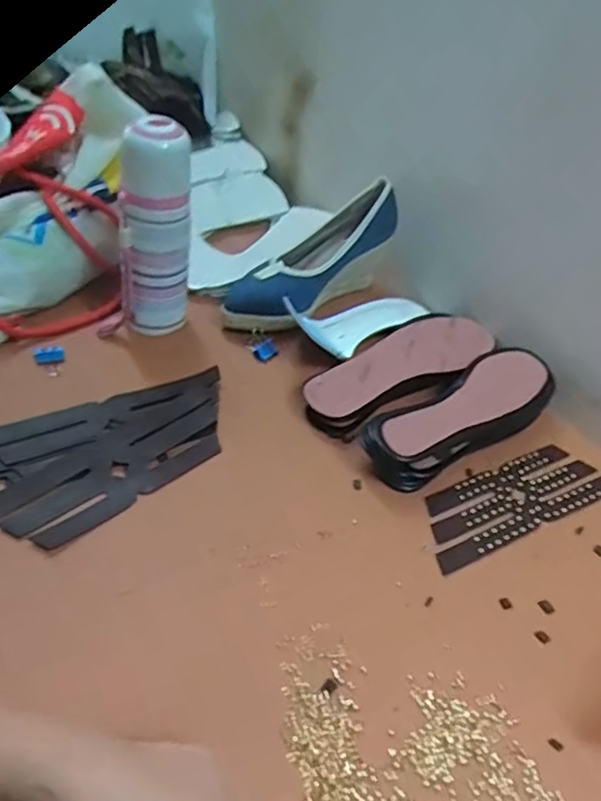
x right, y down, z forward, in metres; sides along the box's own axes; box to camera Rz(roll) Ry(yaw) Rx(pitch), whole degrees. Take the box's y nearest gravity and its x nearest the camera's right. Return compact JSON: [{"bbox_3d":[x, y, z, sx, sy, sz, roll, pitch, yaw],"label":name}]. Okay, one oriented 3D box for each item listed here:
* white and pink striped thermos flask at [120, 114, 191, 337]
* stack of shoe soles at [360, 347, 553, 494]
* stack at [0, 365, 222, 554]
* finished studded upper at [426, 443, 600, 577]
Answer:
[{"bbox_3d":[-0.143,-0.168,0.624,0.065,0.219,0.072,3,44,-9],"label":"white and pink striped thermos flask"},{"bbox_3d":[0.155,0.018,0.598,0.216,0.057,0.075,-26,54,-33],"label":"stack of shoe soles"},{"bbox_3d":[-0.156,0.046,0.535,0.219,0.017,0.128,-15,48,-26],"label":"stack"},{"bbox_3d":[0.196,0.086,0.569,0.209,0.010,0.067,-15,48,-26],"label":"finished studded upper"}]

